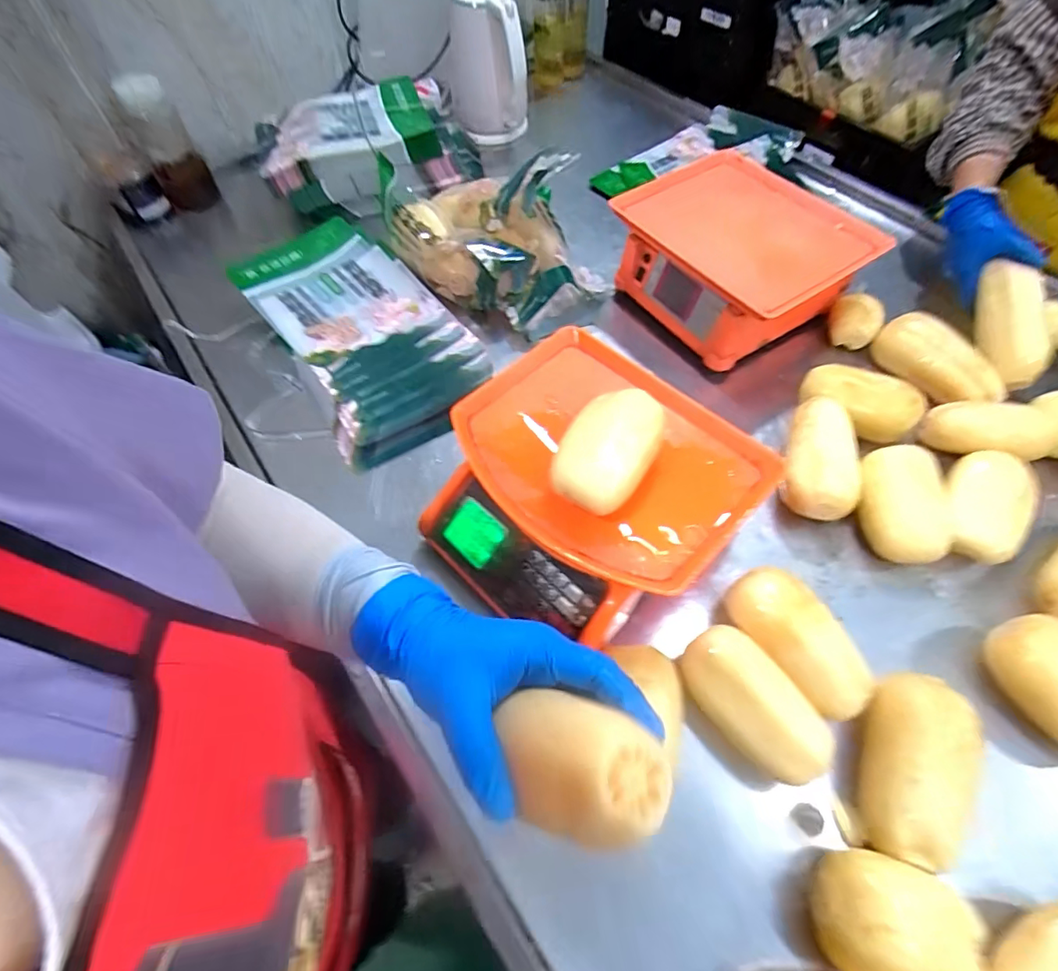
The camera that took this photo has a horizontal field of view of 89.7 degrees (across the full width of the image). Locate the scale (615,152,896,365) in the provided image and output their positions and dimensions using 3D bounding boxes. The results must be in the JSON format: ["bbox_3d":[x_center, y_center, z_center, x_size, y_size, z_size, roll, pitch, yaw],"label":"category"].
[{"bbox_3d":[0.296,-0.328,0.762,0.260,0.114,0.298,-32,62,-17],"label":"scale"}]

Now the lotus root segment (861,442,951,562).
[{"bbox_3d":[0.411,0.020,0.592,0.087,0.067,0.129,8,58,8],"label":"lotus root segment"}]

